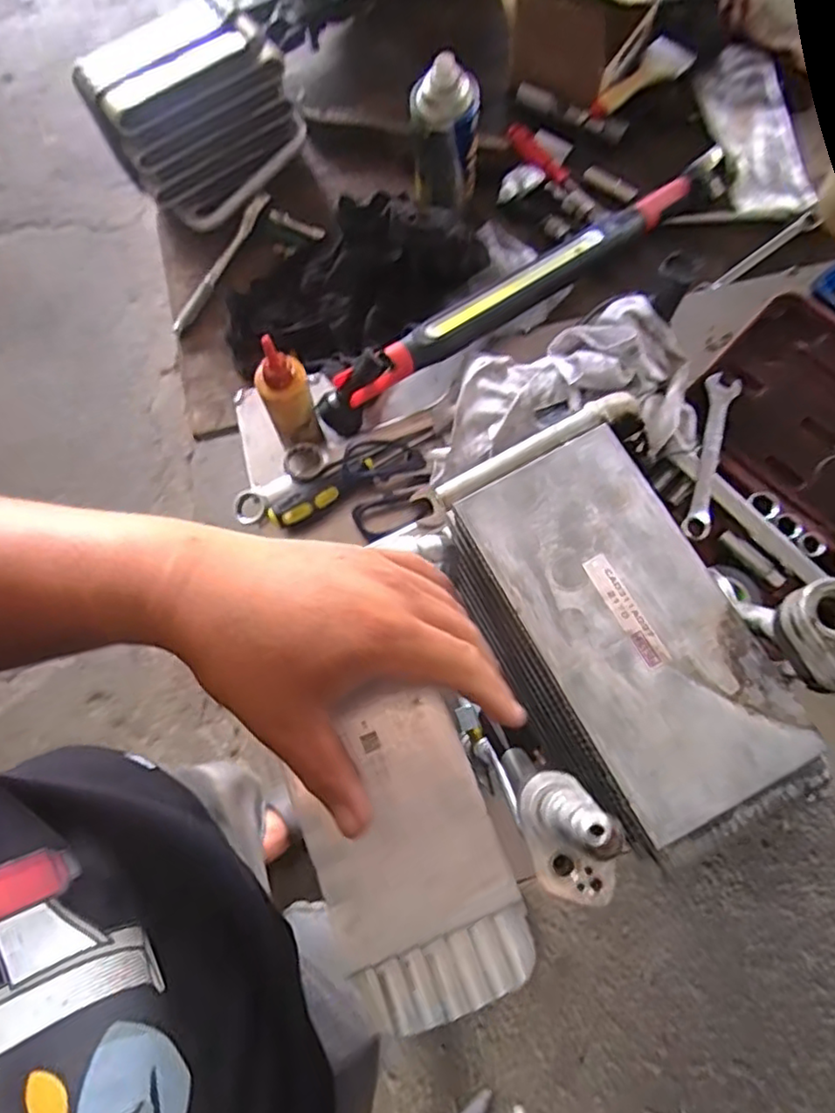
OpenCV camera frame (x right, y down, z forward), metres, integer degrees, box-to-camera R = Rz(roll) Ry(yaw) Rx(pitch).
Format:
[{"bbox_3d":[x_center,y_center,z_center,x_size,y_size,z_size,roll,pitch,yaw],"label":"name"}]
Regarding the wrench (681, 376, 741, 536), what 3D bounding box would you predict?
[{"bbox_3d":[0.266,-0.094,0.590,0.030,0.012,0.169,18,75,6],"label":"wrench"}]

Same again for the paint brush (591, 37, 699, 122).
[{"bbox_3d":[0.269,-0.567,0.777,0.140,0.025,0.050,-44,78,-11],"label":"paint brush"}]

